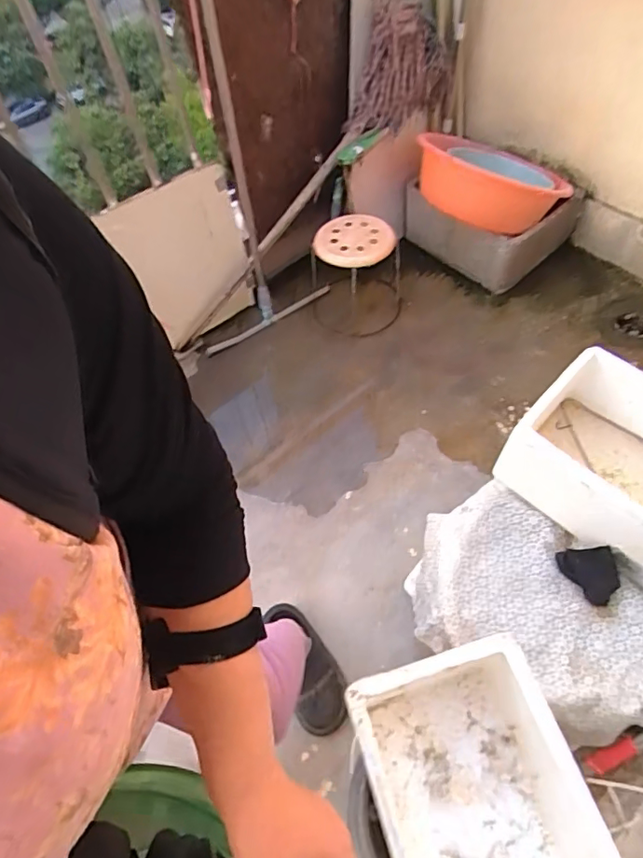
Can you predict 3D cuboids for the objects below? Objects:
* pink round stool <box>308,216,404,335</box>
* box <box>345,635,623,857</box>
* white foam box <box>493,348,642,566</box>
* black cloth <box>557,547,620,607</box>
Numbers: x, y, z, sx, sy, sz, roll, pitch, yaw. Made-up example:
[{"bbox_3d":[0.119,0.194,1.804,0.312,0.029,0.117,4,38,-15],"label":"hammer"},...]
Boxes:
[{"bbox_3d":[0.103,-0.517,1.674,0.271,0.282,0.273,-2,58,3],"label":"pink round stool"},{"bbox_3d":[0.185,0.455,0.620,0.221,0.154,0.336,-16,58,-6],"label":"box"},{"bbox_3d":[0.595,0.062,1.030,0.287,0.212,0.366,-41,63,-19],"label":"white foam box"},{"bbox_3d":[0.530,0.274,1.040,0.093,0.018,0.114,-45,66,13],"label":"black cloth"}]

